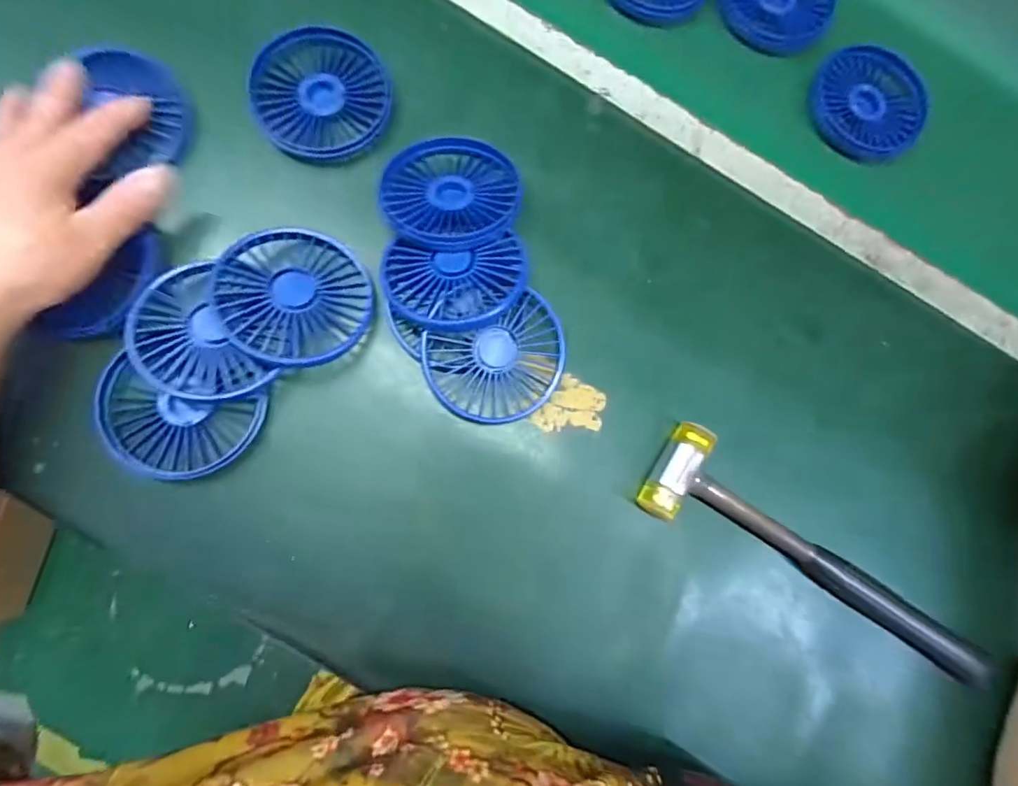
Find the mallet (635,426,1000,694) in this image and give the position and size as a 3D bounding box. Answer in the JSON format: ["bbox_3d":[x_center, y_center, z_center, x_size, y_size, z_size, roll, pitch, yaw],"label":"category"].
[{"bbox_3d":[0.195,0.107,0.326,0.240,0.023,0.058,32,81,-2],"label":"mallet"}]

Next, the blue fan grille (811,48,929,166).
[{"bbox_3d":[0.267,-0.215,0.383,0.085,0.012,0.085,1,83,-6],"label":"blue fan grille"}]

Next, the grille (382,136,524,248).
[{"bbox_3d":[-0.036,-0.129,0.327,0.084,0.006,0.083,0,71,0],"label":"grille"}]

